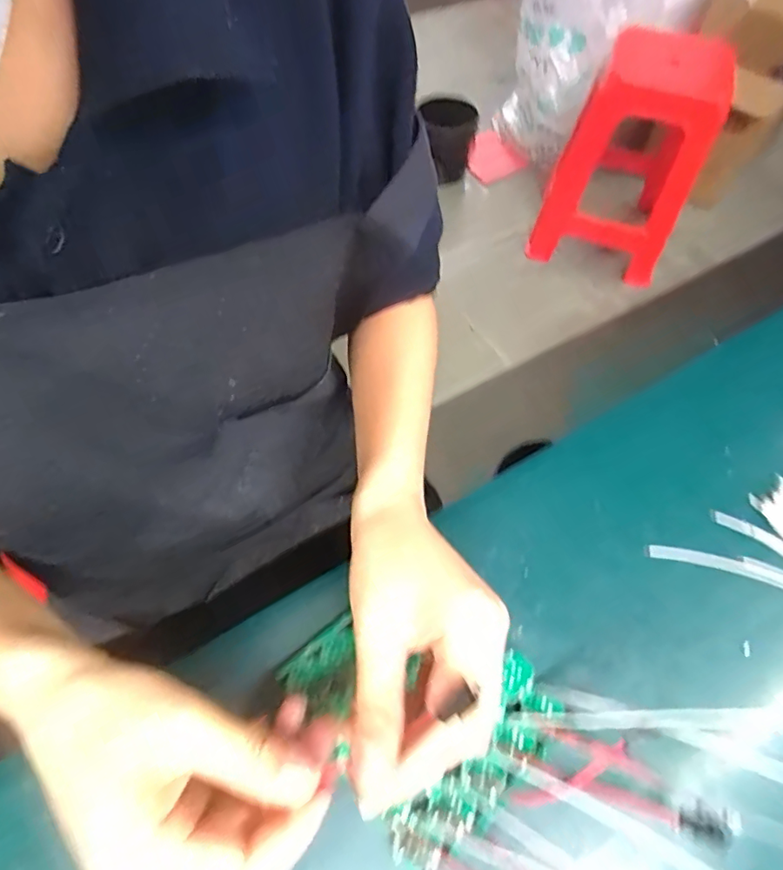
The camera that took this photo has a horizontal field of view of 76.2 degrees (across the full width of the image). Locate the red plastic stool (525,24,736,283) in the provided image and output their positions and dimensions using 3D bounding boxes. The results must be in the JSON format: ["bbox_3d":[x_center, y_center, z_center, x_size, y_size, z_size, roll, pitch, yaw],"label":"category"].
[{"bbox_3d":[0.622,-0.725,1.333,0.340,0.460,0.340,18,62,8],"label":"red plastic stool"}]

